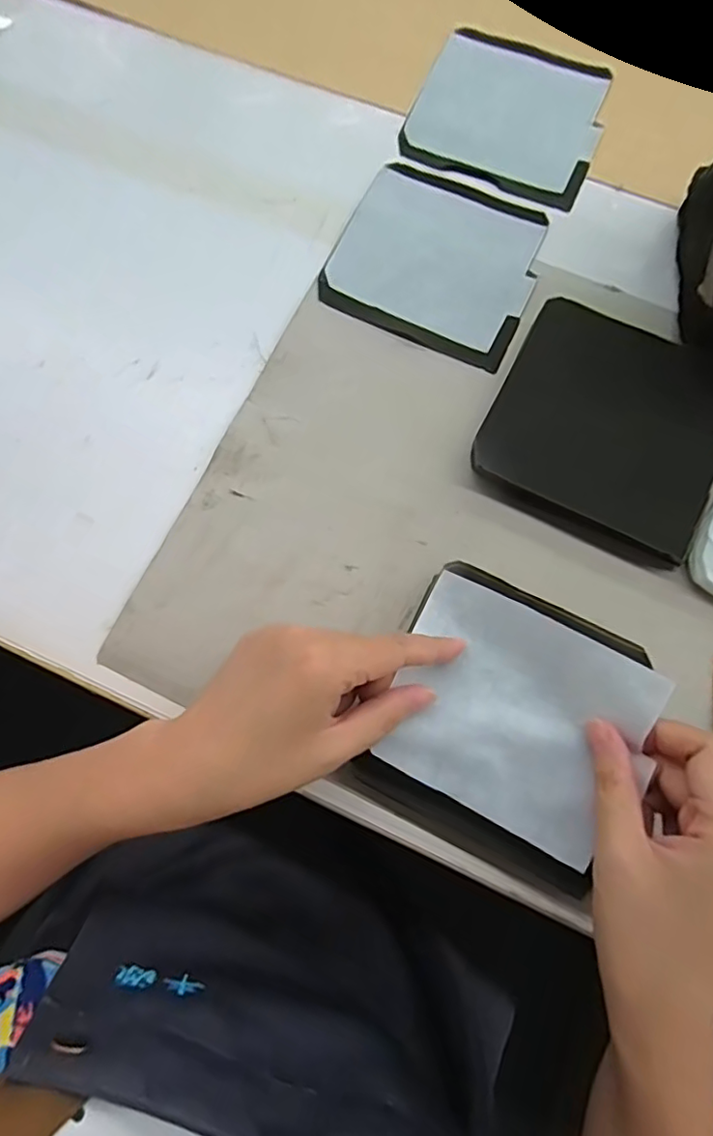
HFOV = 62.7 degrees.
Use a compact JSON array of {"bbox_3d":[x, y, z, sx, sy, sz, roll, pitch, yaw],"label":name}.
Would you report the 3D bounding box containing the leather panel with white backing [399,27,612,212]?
[{"bbox_3d":[0.114,-0.336,0.430,0.132,0.005,0.130,23,79,6],"label":"leather panel with white backing"}]

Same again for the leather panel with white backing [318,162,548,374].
[{"bbox_3d":[0.057,-0.214,0.404,0.133,0.006,0.128,24,80,6],"label":"leather panel with white backing"}]

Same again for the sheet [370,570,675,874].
[{"bbox_3d":[0.074,0.071,0.291,0.117,0.041,0.107,27,80,7],"label":"sheet"}]

